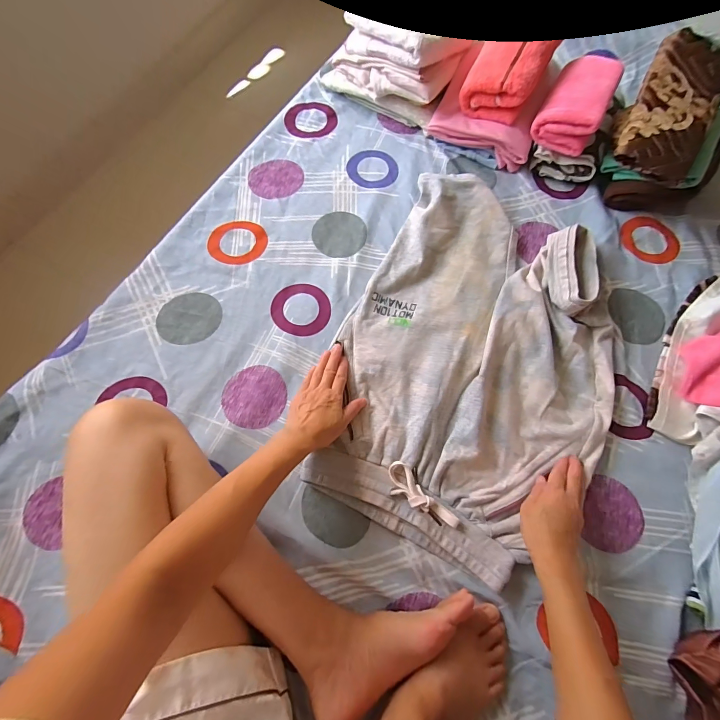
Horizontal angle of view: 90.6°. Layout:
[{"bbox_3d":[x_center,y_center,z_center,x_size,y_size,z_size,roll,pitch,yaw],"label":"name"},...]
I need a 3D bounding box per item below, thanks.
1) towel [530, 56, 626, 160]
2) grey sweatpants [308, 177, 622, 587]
[{"bbox_3d":[0.363,-0.436,0.592,0.090,0.055,0.183,27,73,9],"label":"towel"},{"bbox_3d":[0.168,-0.008,0.511,0.368,0.037,0.518,25,74,9],"label":"grey sweatpants"}]

